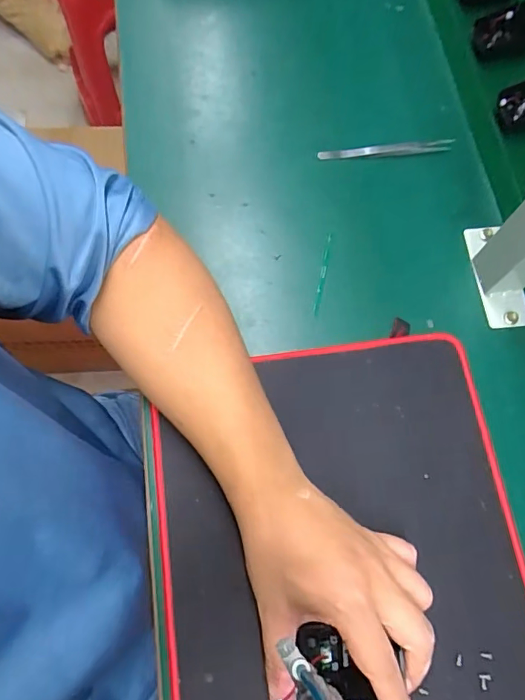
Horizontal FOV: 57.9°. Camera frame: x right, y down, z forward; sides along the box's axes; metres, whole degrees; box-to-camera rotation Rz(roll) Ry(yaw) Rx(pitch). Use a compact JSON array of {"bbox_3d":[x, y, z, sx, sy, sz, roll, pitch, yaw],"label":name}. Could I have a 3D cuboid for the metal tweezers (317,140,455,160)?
[{"bbox_3d":[0.121,-0.200,0.473,0.130,0.012,0.013,-2,71,-1],"label":"metal tweezers"}]

